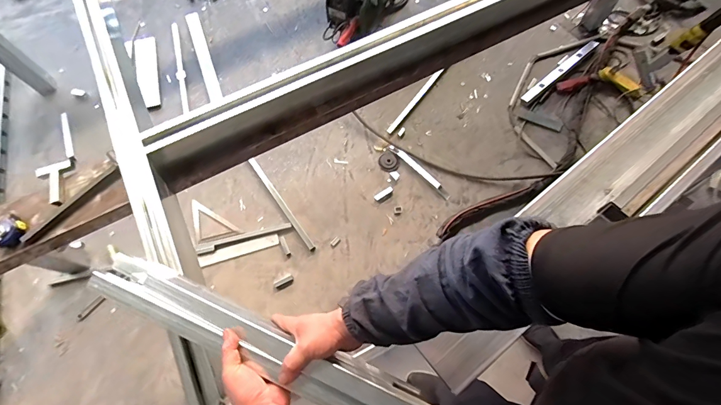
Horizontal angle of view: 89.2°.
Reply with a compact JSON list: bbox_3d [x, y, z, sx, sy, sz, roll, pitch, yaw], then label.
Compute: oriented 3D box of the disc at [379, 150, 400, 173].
[{"bbox_3d":[0.128,-0.186,1.642,0.094,0.011,0.101,-1,68,2],"label":"disc"}]

